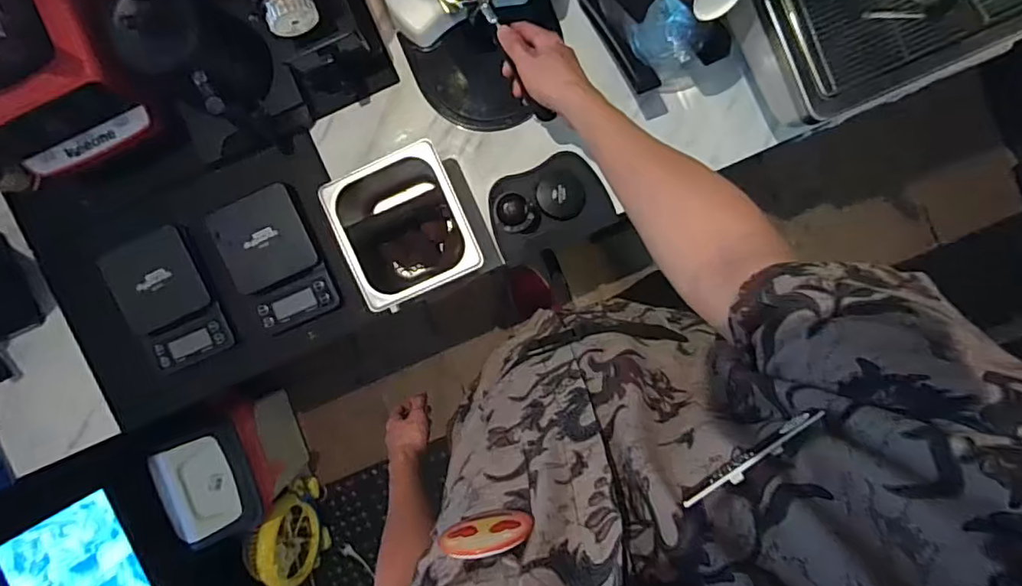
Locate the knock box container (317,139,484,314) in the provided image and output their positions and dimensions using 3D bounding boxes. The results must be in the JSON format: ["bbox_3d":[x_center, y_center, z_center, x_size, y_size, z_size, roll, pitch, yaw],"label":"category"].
[{"bbox_3d":[-0.142,-0.089,0.754,0.162,0.108,0.174,-24,94,3],"label":"knock box container"}]

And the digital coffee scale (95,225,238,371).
[{"bbox_3d":[-0.499,0.010,0.803,0.130,0.026,0.188,-22,94,3],"label":"digital coffee scale"}]

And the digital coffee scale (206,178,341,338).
[{"bbox_3d":[-0.338,-0.047,0.792,0.125,0.023,0.195,-24,94,3],"label":"digital coffee scale"}]

